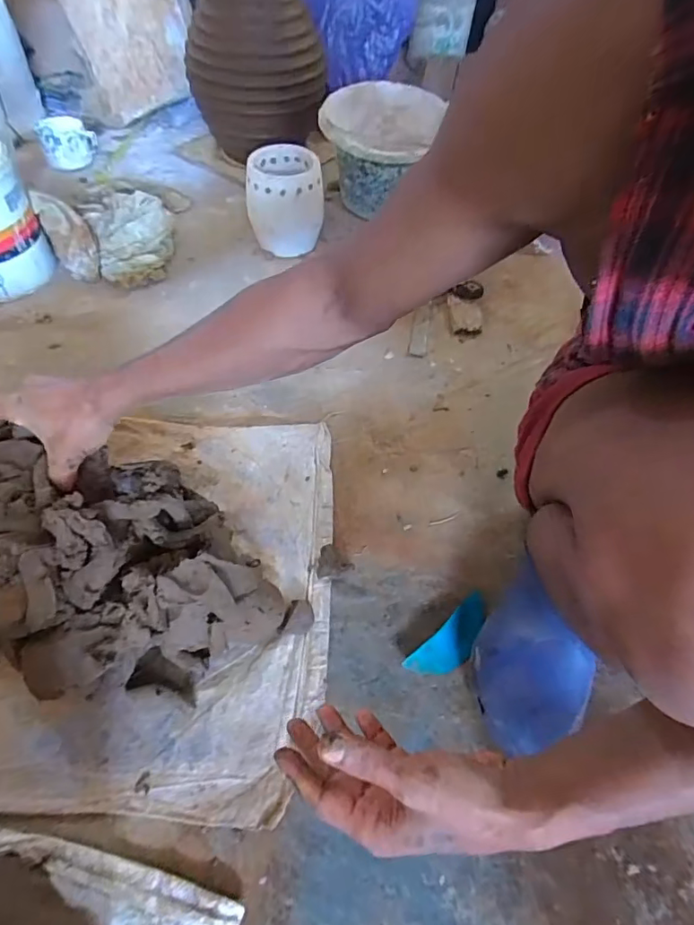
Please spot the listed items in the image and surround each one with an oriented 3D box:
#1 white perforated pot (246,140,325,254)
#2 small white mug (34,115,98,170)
[{"bbox_3d":[-0.108,-0.462,0.917,0.126,0.148,0.116,1,55,-2],"label":"white perforated pot"},{"bbox_3d":[-0.595,-0.685,1.097,0.108,0.069,0.098,-25,60,-19],"label":"small white mug"}]

